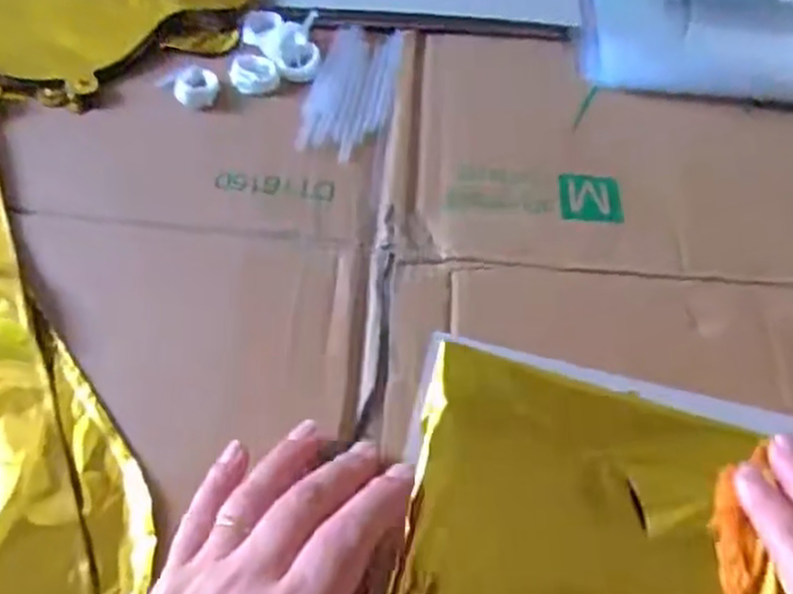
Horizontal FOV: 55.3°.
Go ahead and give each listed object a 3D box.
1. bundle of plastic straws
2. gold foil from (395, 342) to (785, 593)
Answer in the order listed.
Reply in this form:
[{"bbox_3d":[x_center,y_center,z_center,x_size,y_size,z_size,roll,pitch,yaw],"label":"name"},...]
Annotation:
[{"bbox_3d":[-0.025,-0.124,0.450,0.048,0.005,0.107,16,58,6],"label":"bundle of plastic straws"},{"bbox_3d":[0.079,0.105,0.302,0.151,0.028,0.143,13,57,4],"label":"gold foil"}]

